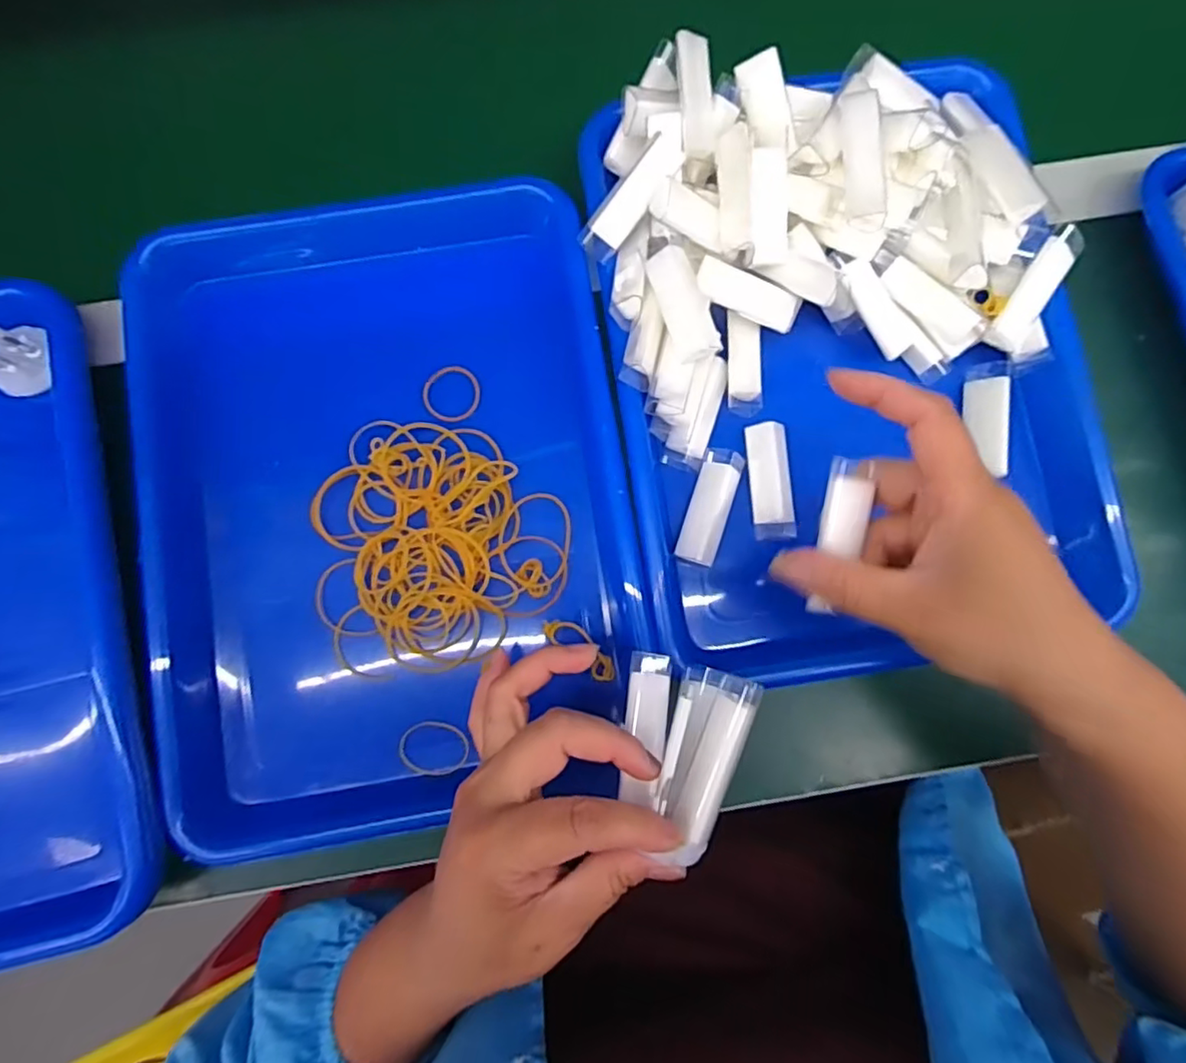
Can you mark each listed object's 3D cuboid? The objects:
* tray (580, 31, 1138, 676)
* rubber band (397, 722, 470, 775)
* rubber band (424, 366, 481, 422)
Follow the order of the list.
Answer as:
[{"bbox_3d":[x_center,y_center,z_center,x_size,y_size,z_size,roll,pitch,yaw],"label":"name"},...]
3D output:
[{"bbox_3d":[0.133,-0.090,0.317,0.245,0.061,0.322,-8,82,-1],"label":"tray"},{"bbox_3d":[-0.083,0.114,0.318,0.035,0.004,0.026,6,82,1],"label":"rubber band"},{"bbox_3d":[-0.080,-0.079,0.346,0.031,0.004,0.032,1,84,-6],"label":"rubber band"}]

